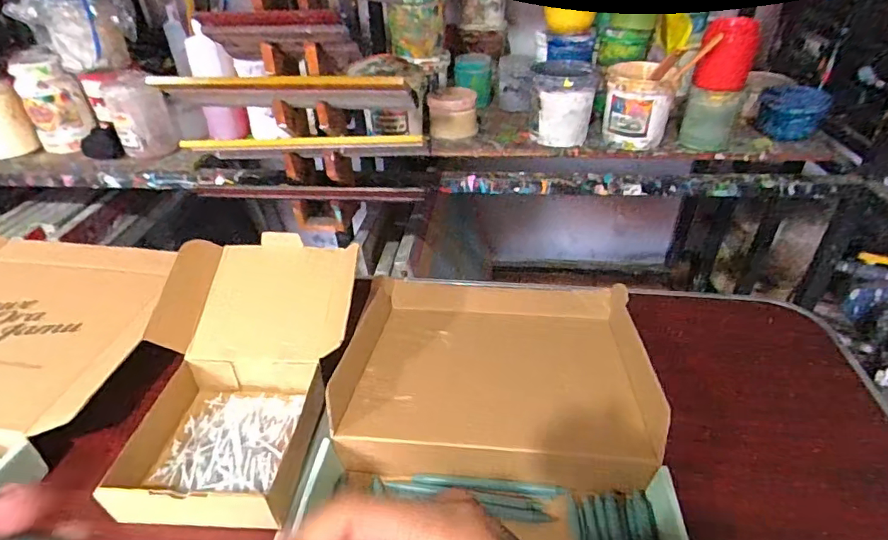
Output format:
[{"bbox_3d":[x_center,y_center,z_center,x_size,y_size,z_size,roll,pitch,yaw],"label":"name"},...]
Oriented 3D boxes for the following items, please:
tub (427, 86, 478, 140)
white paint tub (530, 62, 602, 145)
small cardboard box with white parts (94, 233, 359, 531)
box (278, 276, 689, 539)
[{"bbox_3d":[0.017,-0.312,0.982,0.094,0.072,0.103,0,36,2],"label":"tub"},{"bbox_3d":[0.218,-0.314,0.936,0.111,0.126,0.125,3,36,6],"label":"white paint tub"},{"bbox_3d":[-0.221,0.096,0.548,0.211,0.116,0.302,3,36,6],"label":"small cardboard box with white parts"},{"bbox_3d":[0.042,0.172,0.481,0.331,0.051,0.539,3,36,7],"label":"box"}]

